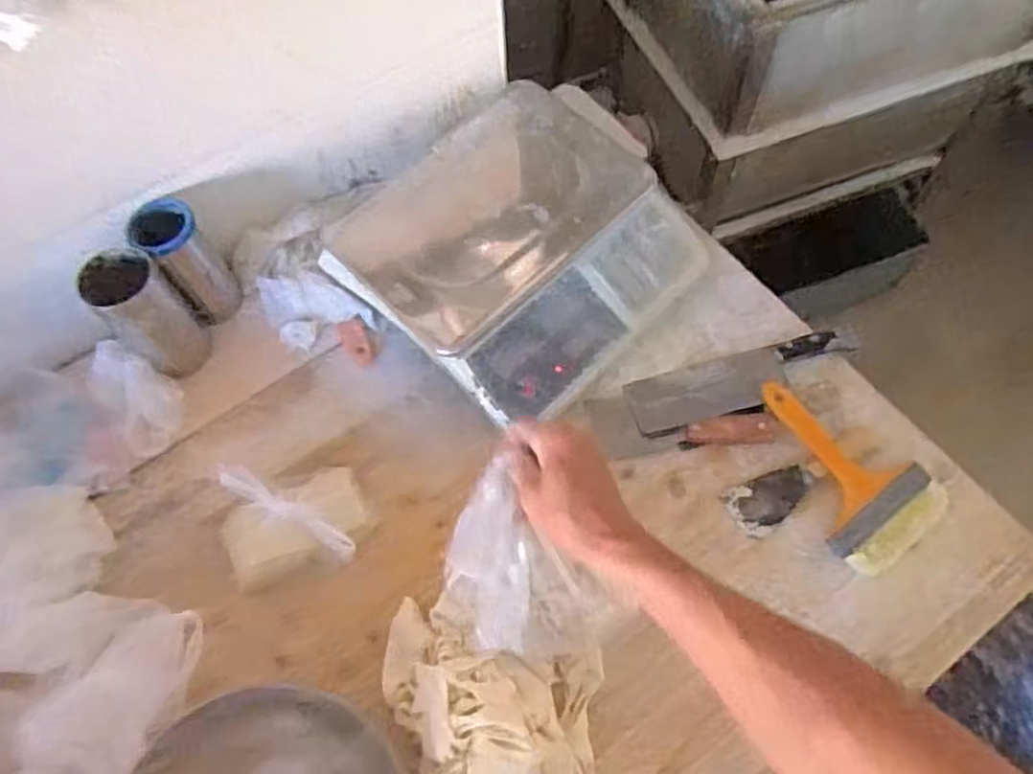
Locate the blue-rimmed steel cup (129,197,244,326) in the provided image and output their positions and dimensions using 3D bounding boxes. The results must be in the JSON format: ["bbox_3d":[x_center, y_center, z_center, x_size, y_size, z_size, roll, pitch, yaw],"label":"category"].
[{"bbox_3d":[-0.356,-0.135,0.807,0.065,0.143,0.066,-12,45,13],"label":"blue-rimmed steel cup"}]

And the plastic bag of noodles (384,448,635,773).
[{"bbox_3d":[-0.008,0.236,0.608,0.198,0.153,0.224,-34,67,-15],"label":"plastic bag of noodles"}]

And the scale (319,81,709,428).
[{"bbox_3d":[0.006,-0.152,0.827,0.315,0.107,0.337,40,71,19],"label":"scale"}]

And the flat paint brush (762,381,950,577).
[{"bbox_3d":[0.325,0.083,0.746,0.128,0.036,0.207,-37,68,-16],"label":"flat paint brush"}]

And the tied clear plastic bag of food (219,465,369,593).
[{"bbox_3d":[-0.222,0.129,0.737,0.141,0.044,0.120,-14,63,-5],"label":"tied clear plastic bag of food"}]

